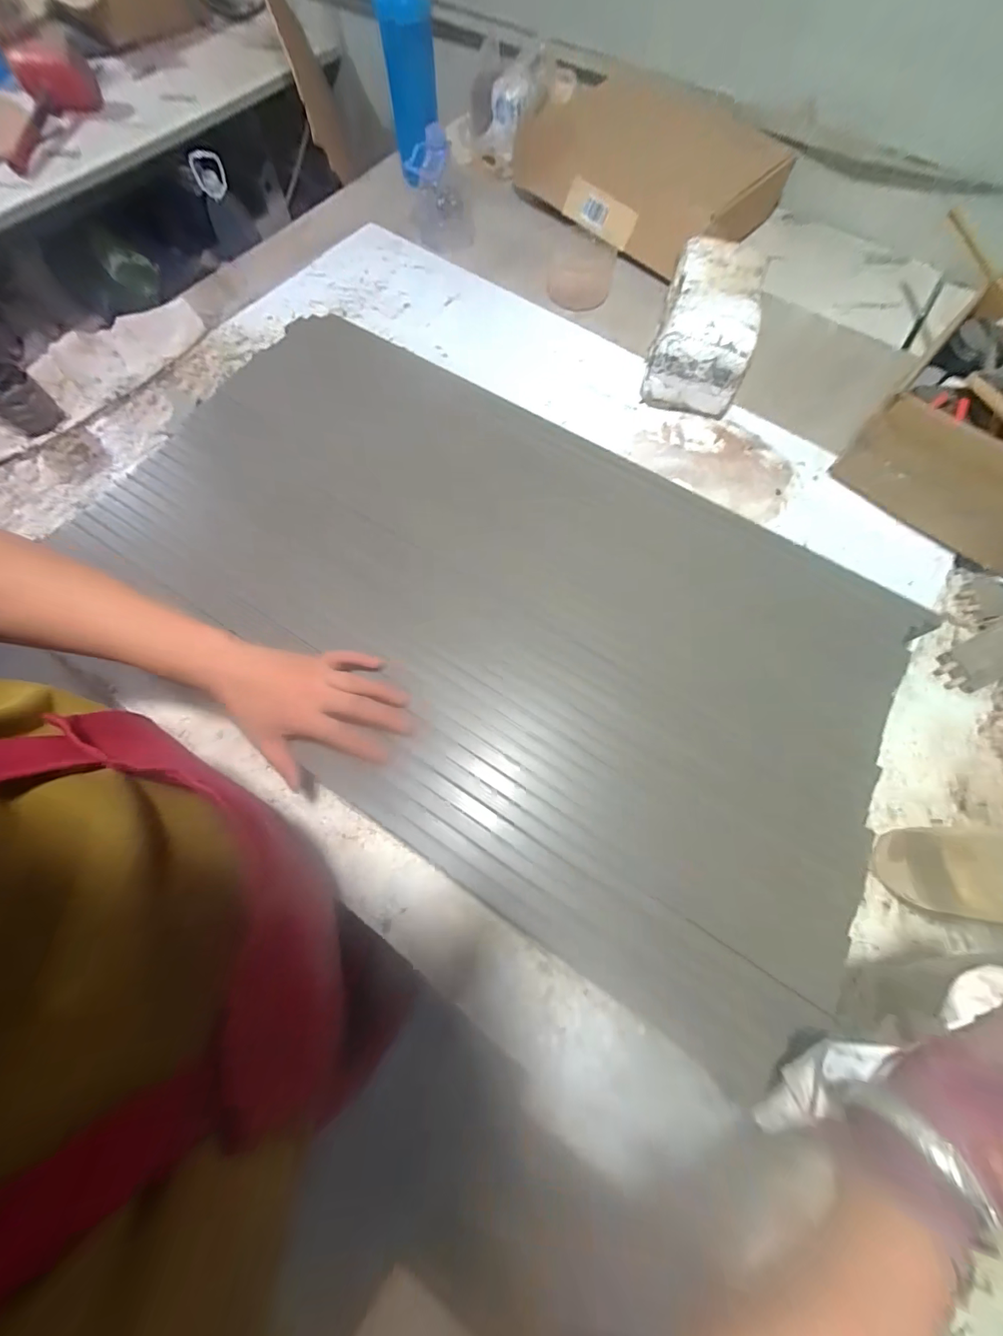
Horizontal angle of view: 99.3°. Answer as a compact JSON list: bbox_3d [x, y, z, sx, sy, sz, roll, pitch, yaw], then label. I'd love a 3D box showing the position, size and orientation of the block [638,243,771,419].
[{"bbox_3d":[0.284,-0.475,0.602,0.122,0.114,0.210,16,71,4],"label":"block"}]

